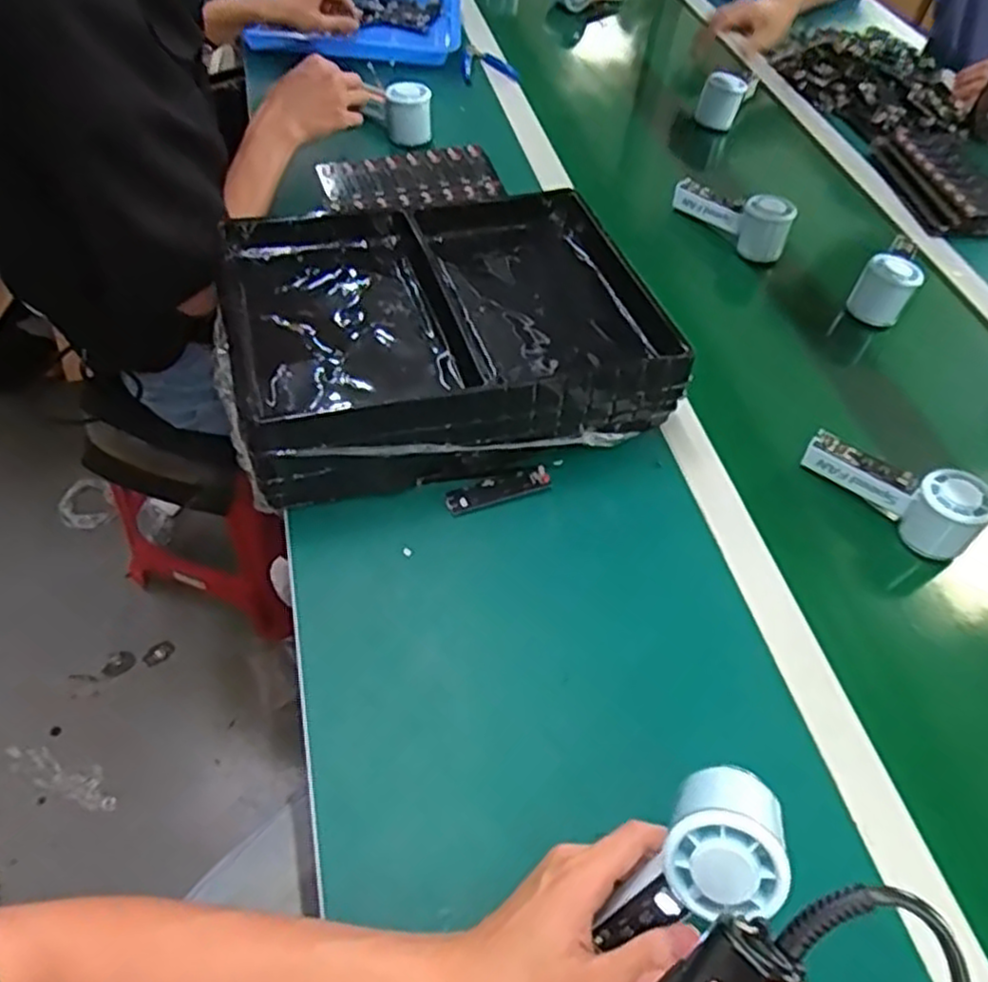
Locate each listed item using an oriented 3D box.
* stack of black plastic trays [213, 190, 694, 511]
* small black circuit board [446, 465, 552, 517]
[{"bbox_3d":[-0.051,-0.166,0.706,0.380,0.090,0.318,-12,56,-14],"label":"stack of black plastic trays"},{"bbox_3d":[0.004,-0.002,0.642,0.093,0.008,0.026,-16,57,-17],"label":"small black circuit board"}]

